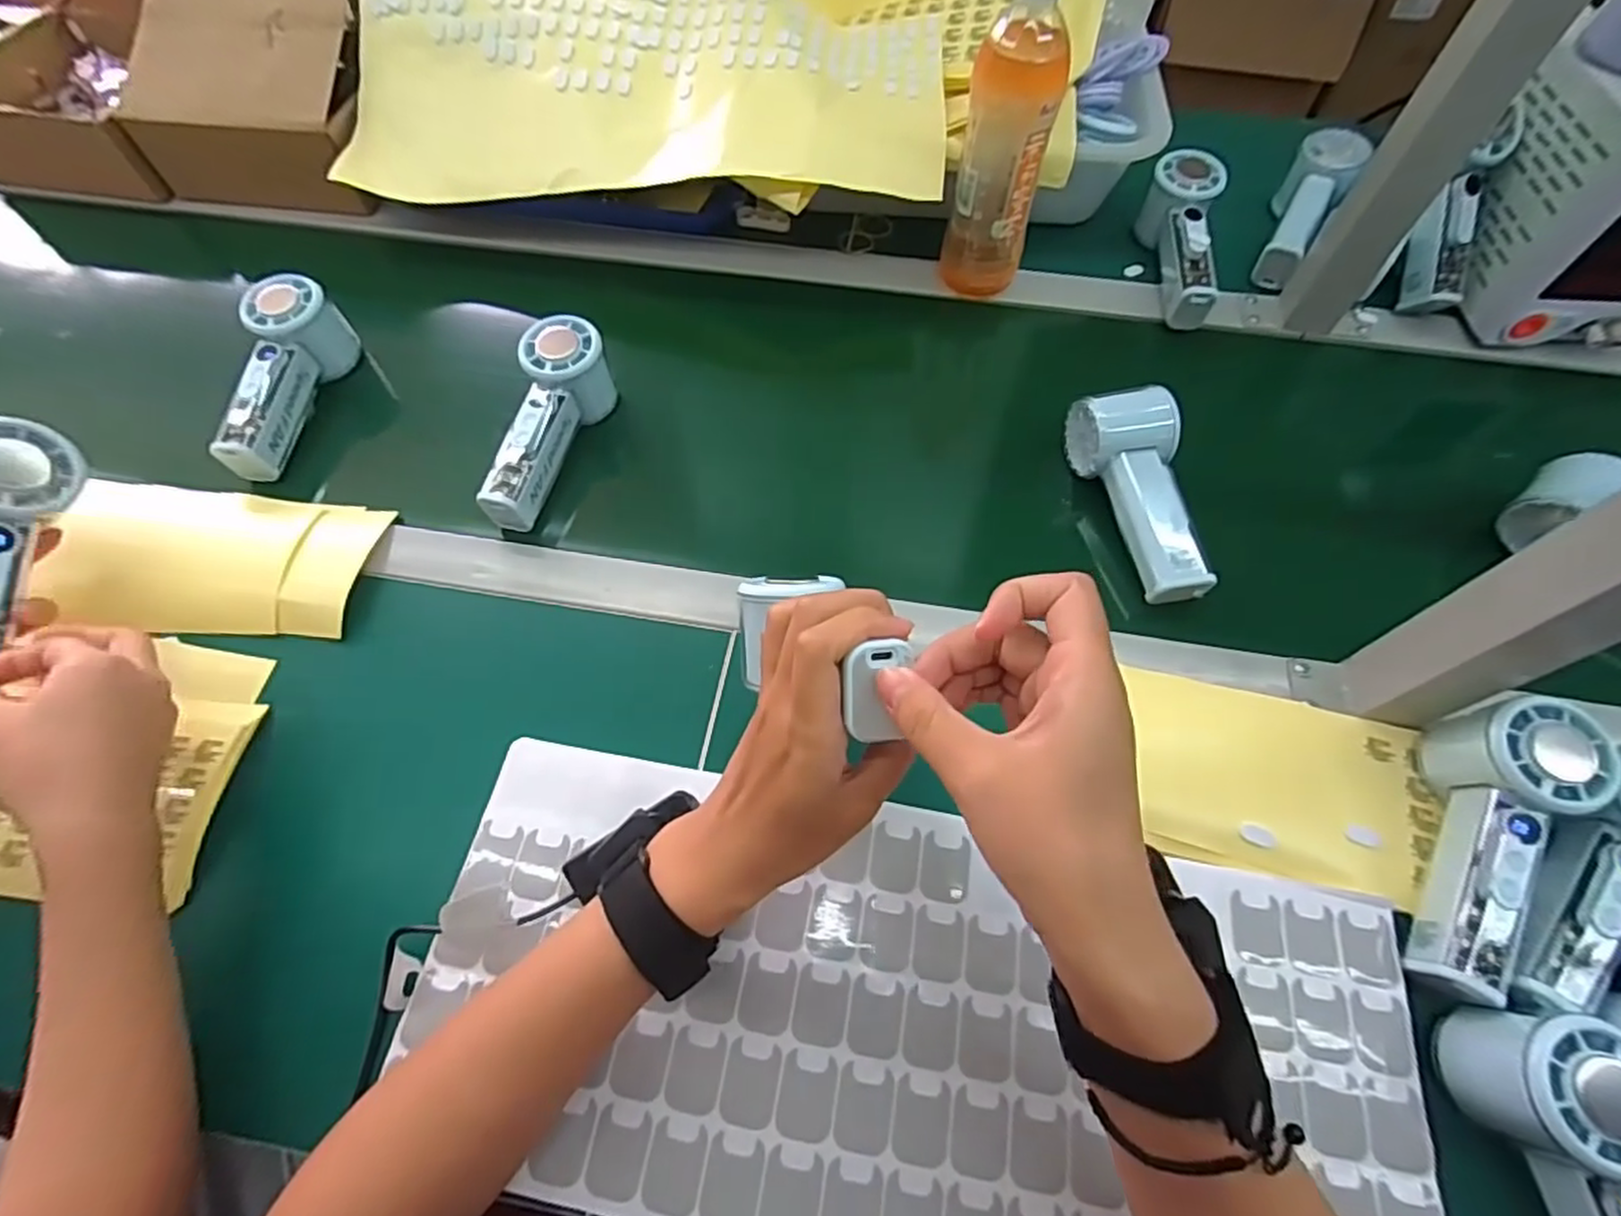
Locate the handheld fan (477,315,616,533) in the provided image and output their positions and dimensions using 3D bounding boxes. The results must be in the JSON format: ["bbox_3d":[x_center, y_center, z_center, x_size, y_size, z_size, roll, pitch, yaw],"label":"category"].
[{"bbox_3d":[-0.183,-0.123,0.507,0.052,0.077,0.151,7,61,4],"label":"handheld fan"}]

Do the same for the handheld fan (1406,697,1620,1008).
[{"bbox_3d":[0.347,0.121,0.368,0.060,0.056,0.154,26,80,14],"label":"handheld fan"}]

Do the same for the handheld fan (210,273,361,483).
[{"bbox_3d":[-0.394,-0.166,0.532,0.046,0.058,0.152,6,74,4],"label":"handheld fan"}]

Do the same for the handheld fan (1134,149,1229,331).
[{"bbox_3d":[0.314,-0.303,0.598,0.048,0.058,0.153,3,75,2],"label":"handheld fan"}]

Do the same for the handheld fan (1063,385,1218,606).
[{"bbox_3d":[0.227,-0.077,0.481,0.055,0.046,0.148,-11,74,-6],"label":"handheld fan"}]

